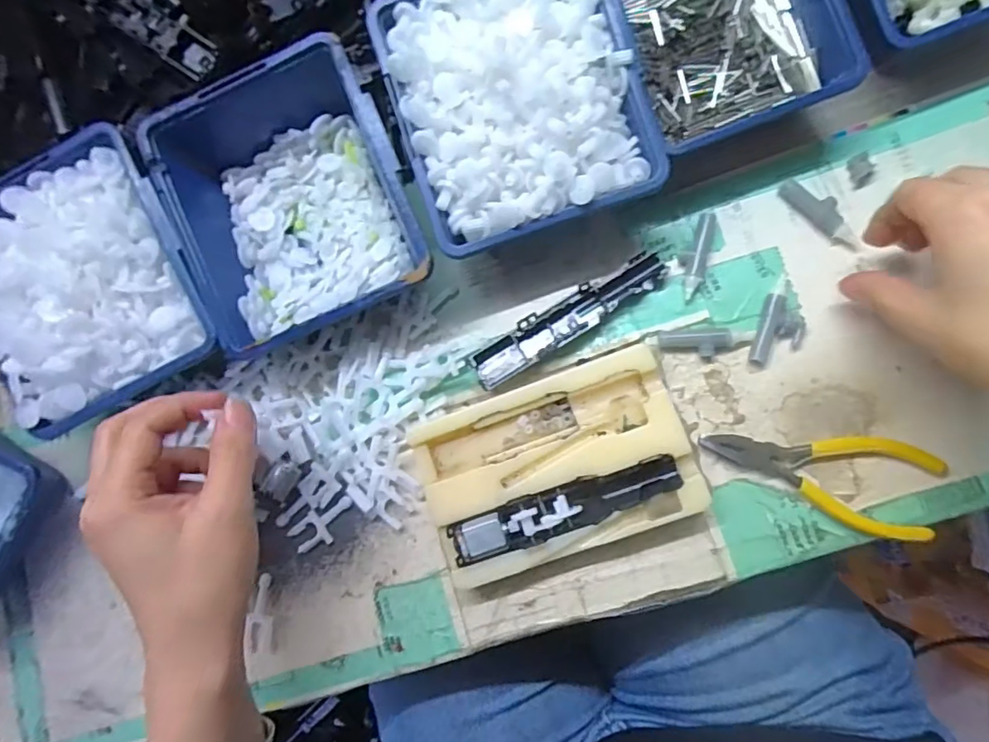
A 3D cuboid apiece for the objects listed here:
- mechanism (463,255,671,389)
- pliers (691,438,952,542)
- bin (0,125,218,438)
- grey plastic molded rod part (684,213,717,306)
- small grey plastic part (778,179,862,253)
[{"bbox_3d":[0.041,-0.030,0.306,0.119,0.014,0.023,-33,79,2],"label":"mechanism"},{"bbox_3d":[0.169,0.046,0.281,0.113,0.008,0.048,24,86,10],"label":"pliers"},{"bbox_3d":[-0.230,-0.049,0.311,0.123,0.049,0.141,-27,80,4],"label":"bin"},{"bbox_3d":[0.115,-0.064,0.303,0.011,0.009,0.052,15,85,10],"label":"grey plastic molded rod part"},{"bbox_3d":[0.179,-0.087,0.298,0.016,0.008,0.053,-39,79,1],"label":"small grey plastic part"}]

